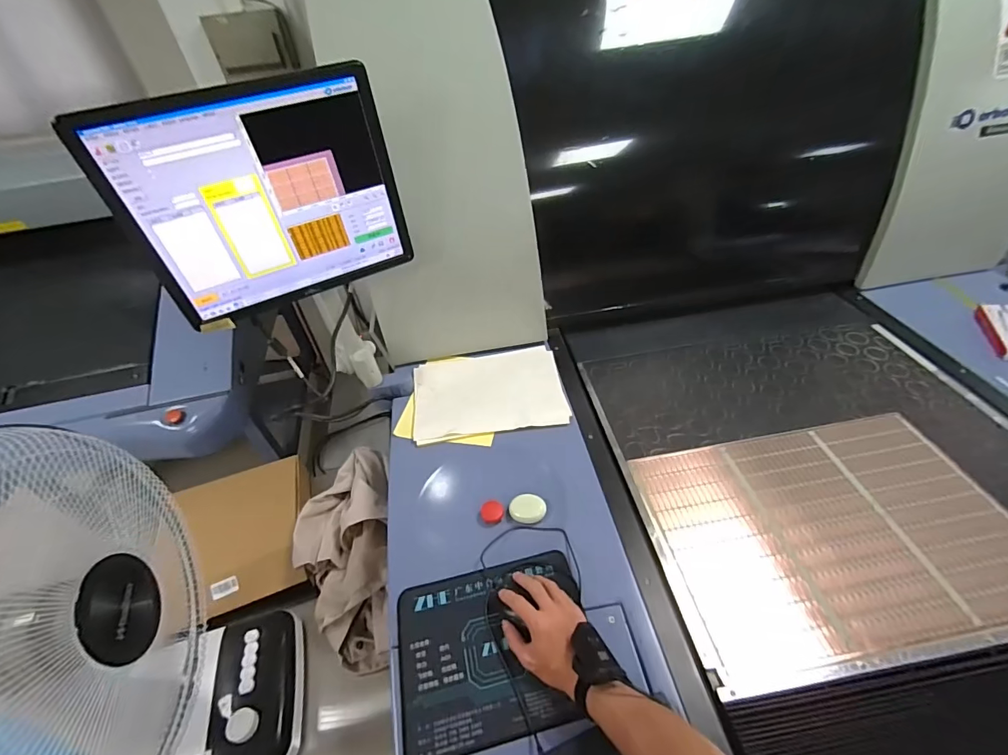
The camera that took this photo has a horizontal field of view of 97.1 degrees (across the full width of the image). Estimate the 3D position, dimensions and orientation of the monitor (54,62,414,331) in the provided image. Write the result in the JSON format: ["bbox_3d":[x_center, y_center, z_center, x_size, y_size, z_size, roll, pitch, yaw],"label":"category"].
[{"bbox_3d":[-0.349,-0.264,0.677,0.376,0.290,0.051,-24,44,-18],"label":"monitor"}]

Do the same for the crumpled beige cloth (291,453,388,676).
[{"bbox_3d":[-0.332,0.341,0.915,0.181,0.113,0.452,-11,57,-5],"label":"crumpled beige cloth"}]

